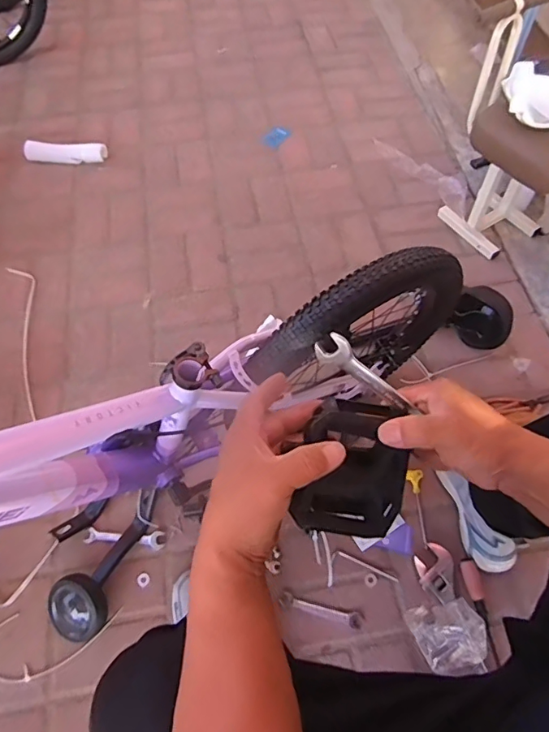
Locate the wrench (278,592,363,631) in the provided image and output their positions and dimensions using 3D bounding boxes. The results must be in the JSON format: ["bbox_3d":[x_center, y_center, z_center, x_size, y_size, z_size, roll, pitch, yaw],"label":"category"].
[{"bbox_3d":[0.084,0.432,0.876,0.142,0.010,0.028,15,62,9],"label":"wrench"}]

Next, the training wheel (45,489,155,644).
[{"bbox_3d":[-0.286,0.356,0.875,0.113,0.076,0.261,37,67,19],"label":"training wheel"}]

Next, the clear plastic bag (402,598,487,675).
[{"bbox_3d":[0.283,0.448,0.805,0.113,0.067,0.107,-10,61,-5],"label":"clear plastic bag"}]

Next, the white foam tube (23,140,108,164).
[{"bbox_3d":[-0.614,-0.631,1.451,0.241,0.042,0.054,2,60,1],"label":"white foam tube"}]

